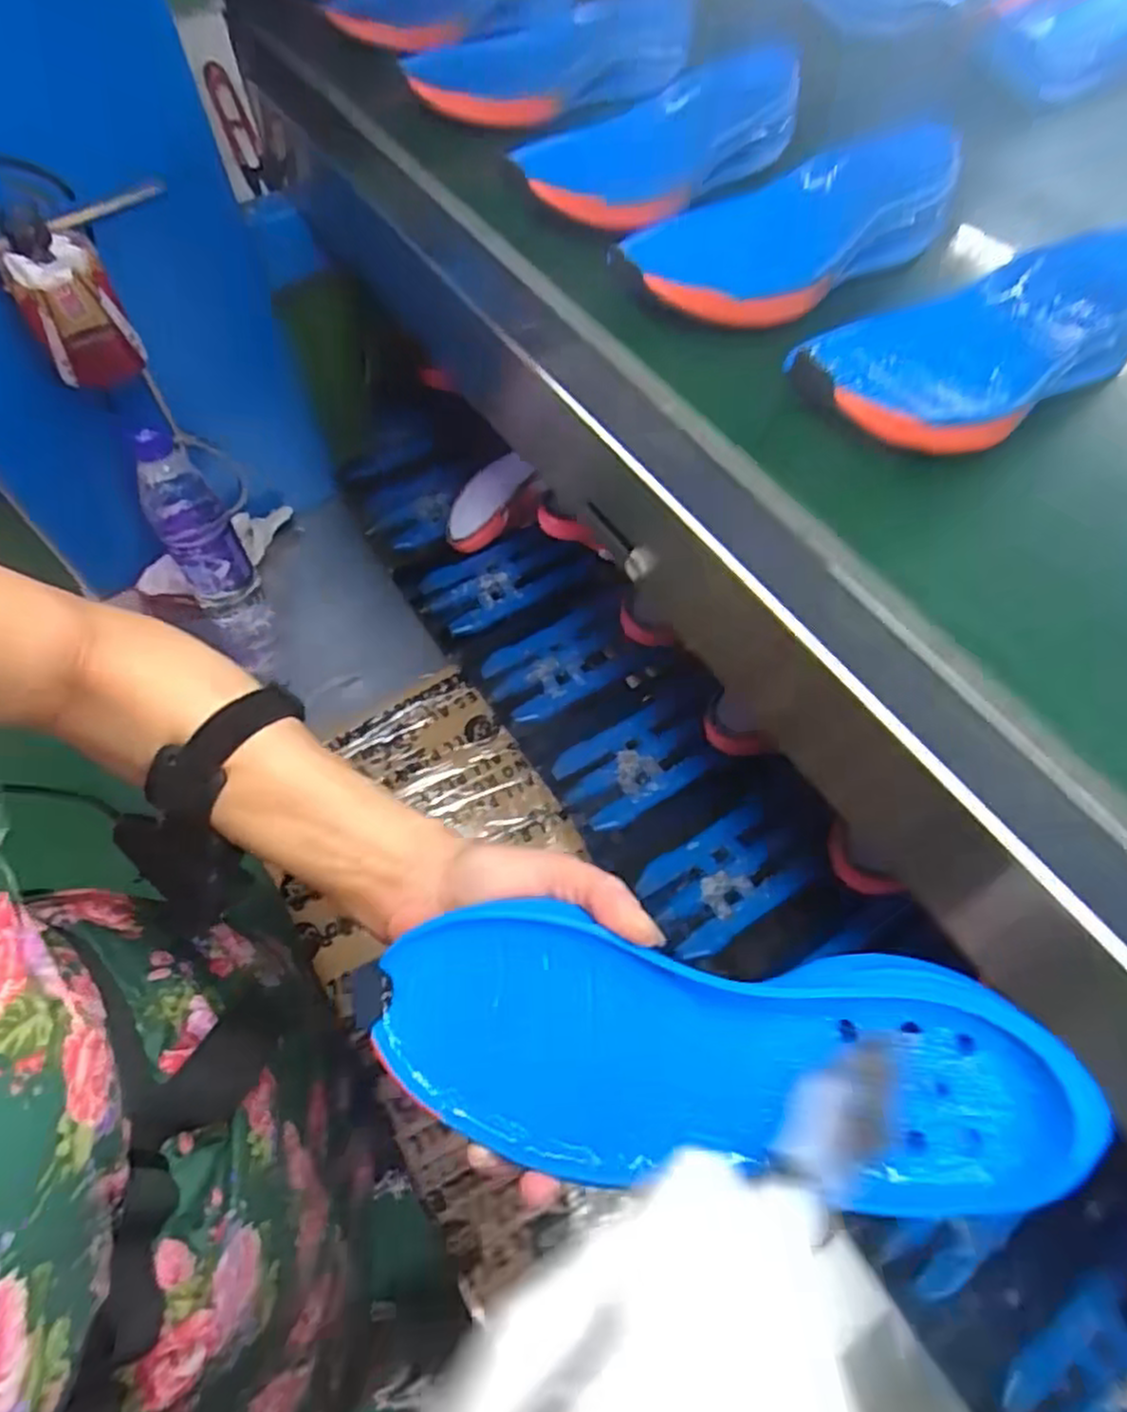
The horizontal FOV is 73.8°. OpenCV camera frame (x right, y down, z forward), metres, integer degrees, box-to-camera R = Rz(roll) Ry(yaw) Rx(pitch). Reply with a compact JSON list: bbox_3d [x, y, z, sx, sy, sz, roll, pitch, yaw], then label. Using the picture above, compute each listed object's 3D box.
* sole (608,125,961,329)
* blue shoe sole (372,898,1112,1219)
[{"bbox_3d":[0.138,-0.274,0.444,0.218,0.036,0.102,-27,64,-12],"label":"sole"},{"bbox_3d":[0.051,0.127,0.277,0.238,0.040,0.084,2,83,14],"label":"blue shoe sole"}]

